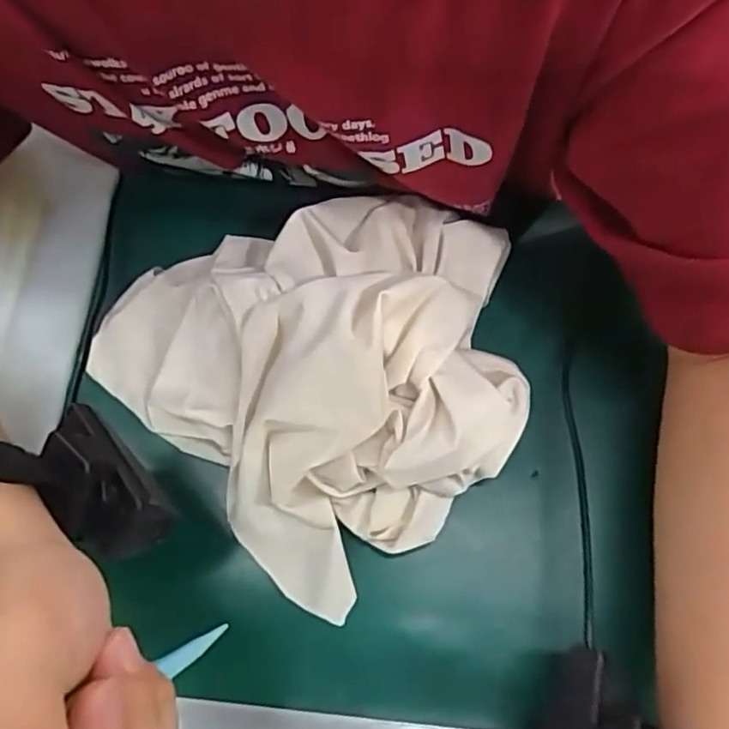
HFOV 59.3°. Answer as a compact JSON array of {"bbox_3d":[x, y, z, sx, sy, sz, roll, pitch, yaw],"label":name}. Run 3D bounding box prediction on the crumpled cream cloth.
[{"bbox_3d":[-0.019,-0.013,0.329,0.197,0.061,0.202,-43,77,-11],"label":"crumpled cream cloth"}]

